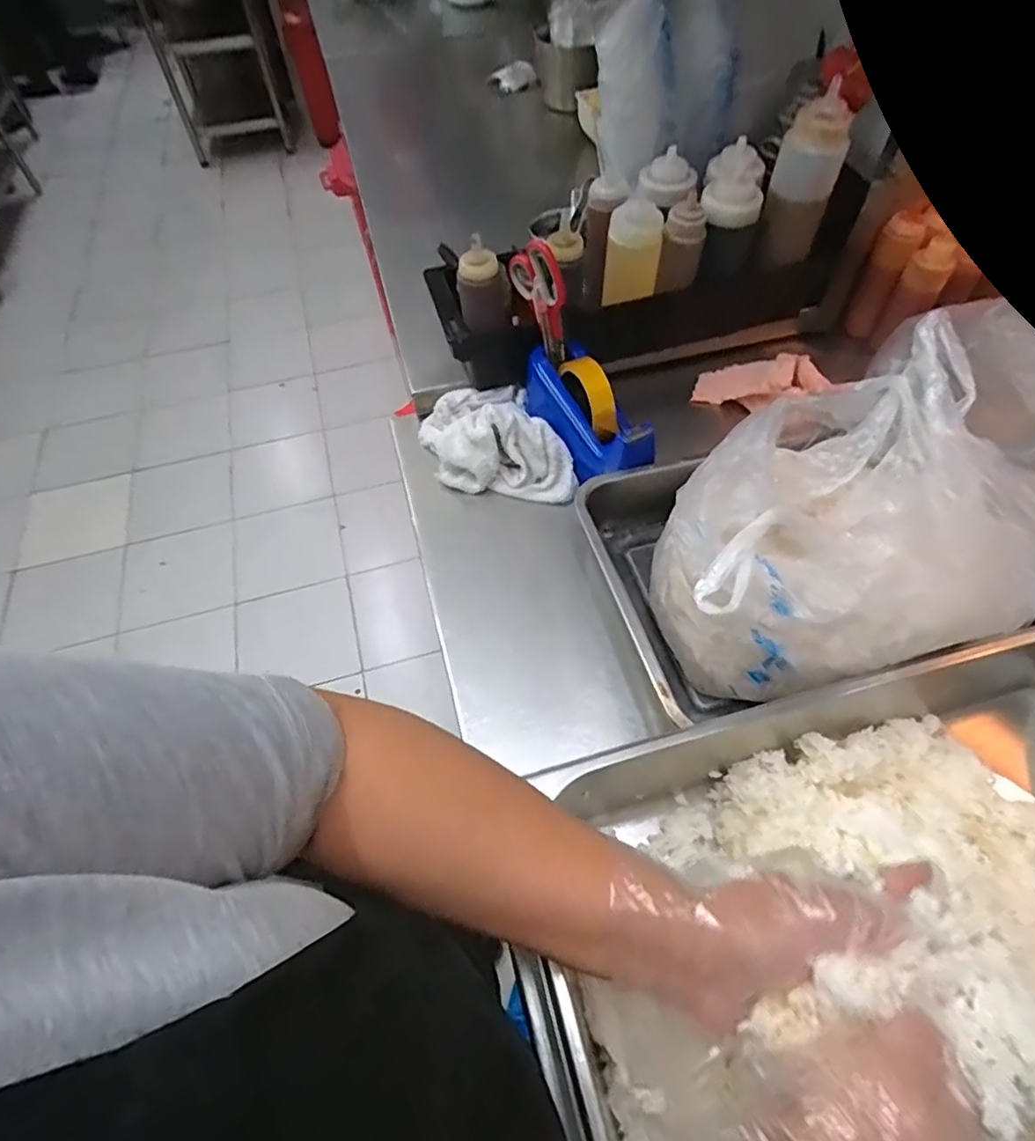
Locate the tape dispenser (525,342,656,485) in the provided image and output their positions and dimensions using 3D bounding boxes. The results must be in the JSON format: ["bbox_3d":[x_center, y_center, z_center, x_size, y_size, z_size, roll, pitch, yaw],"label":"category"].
[{"bbox_3d":[0.075,-0.179,0.679,0.068,0.084,0.190,-23,58,-13],"label":"tape dispenser"}]

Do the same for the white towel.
[{"bbox_3d":[-0.030,-0.153,0.713,0.139,0.070,0.186,-20,57,-12],"label":"white towel"}]

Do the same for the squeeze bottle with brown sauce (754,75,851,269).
[{"bbox_3d":[0.323,-0.438,0.681,0.065,0.162,0.053,19,58,14],"label":"squeeze bottle with brown sauce"}]

